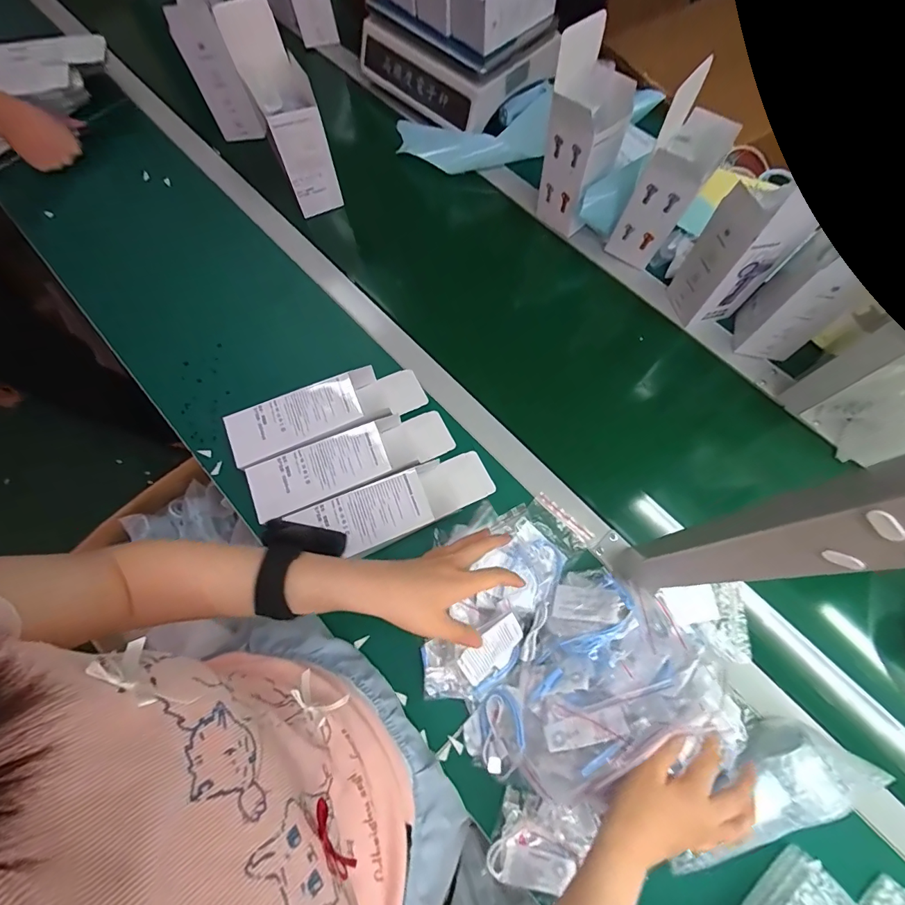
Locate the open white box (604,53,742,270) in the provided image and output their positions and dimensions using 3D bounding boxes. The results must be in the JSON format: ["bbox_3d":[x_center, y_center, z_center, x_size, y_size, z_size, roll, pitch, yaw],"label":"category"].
[{"bbox_3d":[0.288,-0.353,0.577,0.086,0.231,0.080,34,75,12],"label":"open white box"}]

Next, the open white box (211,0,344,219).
[{"bbox_3d":[-0.243,-0.485,0.644,0.079,0.235,0.110,-29,73,-8],"label":"open white box"}]

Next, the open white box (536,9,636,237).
[{"bbox_3d":[0.183,-0.429,0.609,0.074,0.230,0.102,-43,76,-12],"label":"open white box"}]

